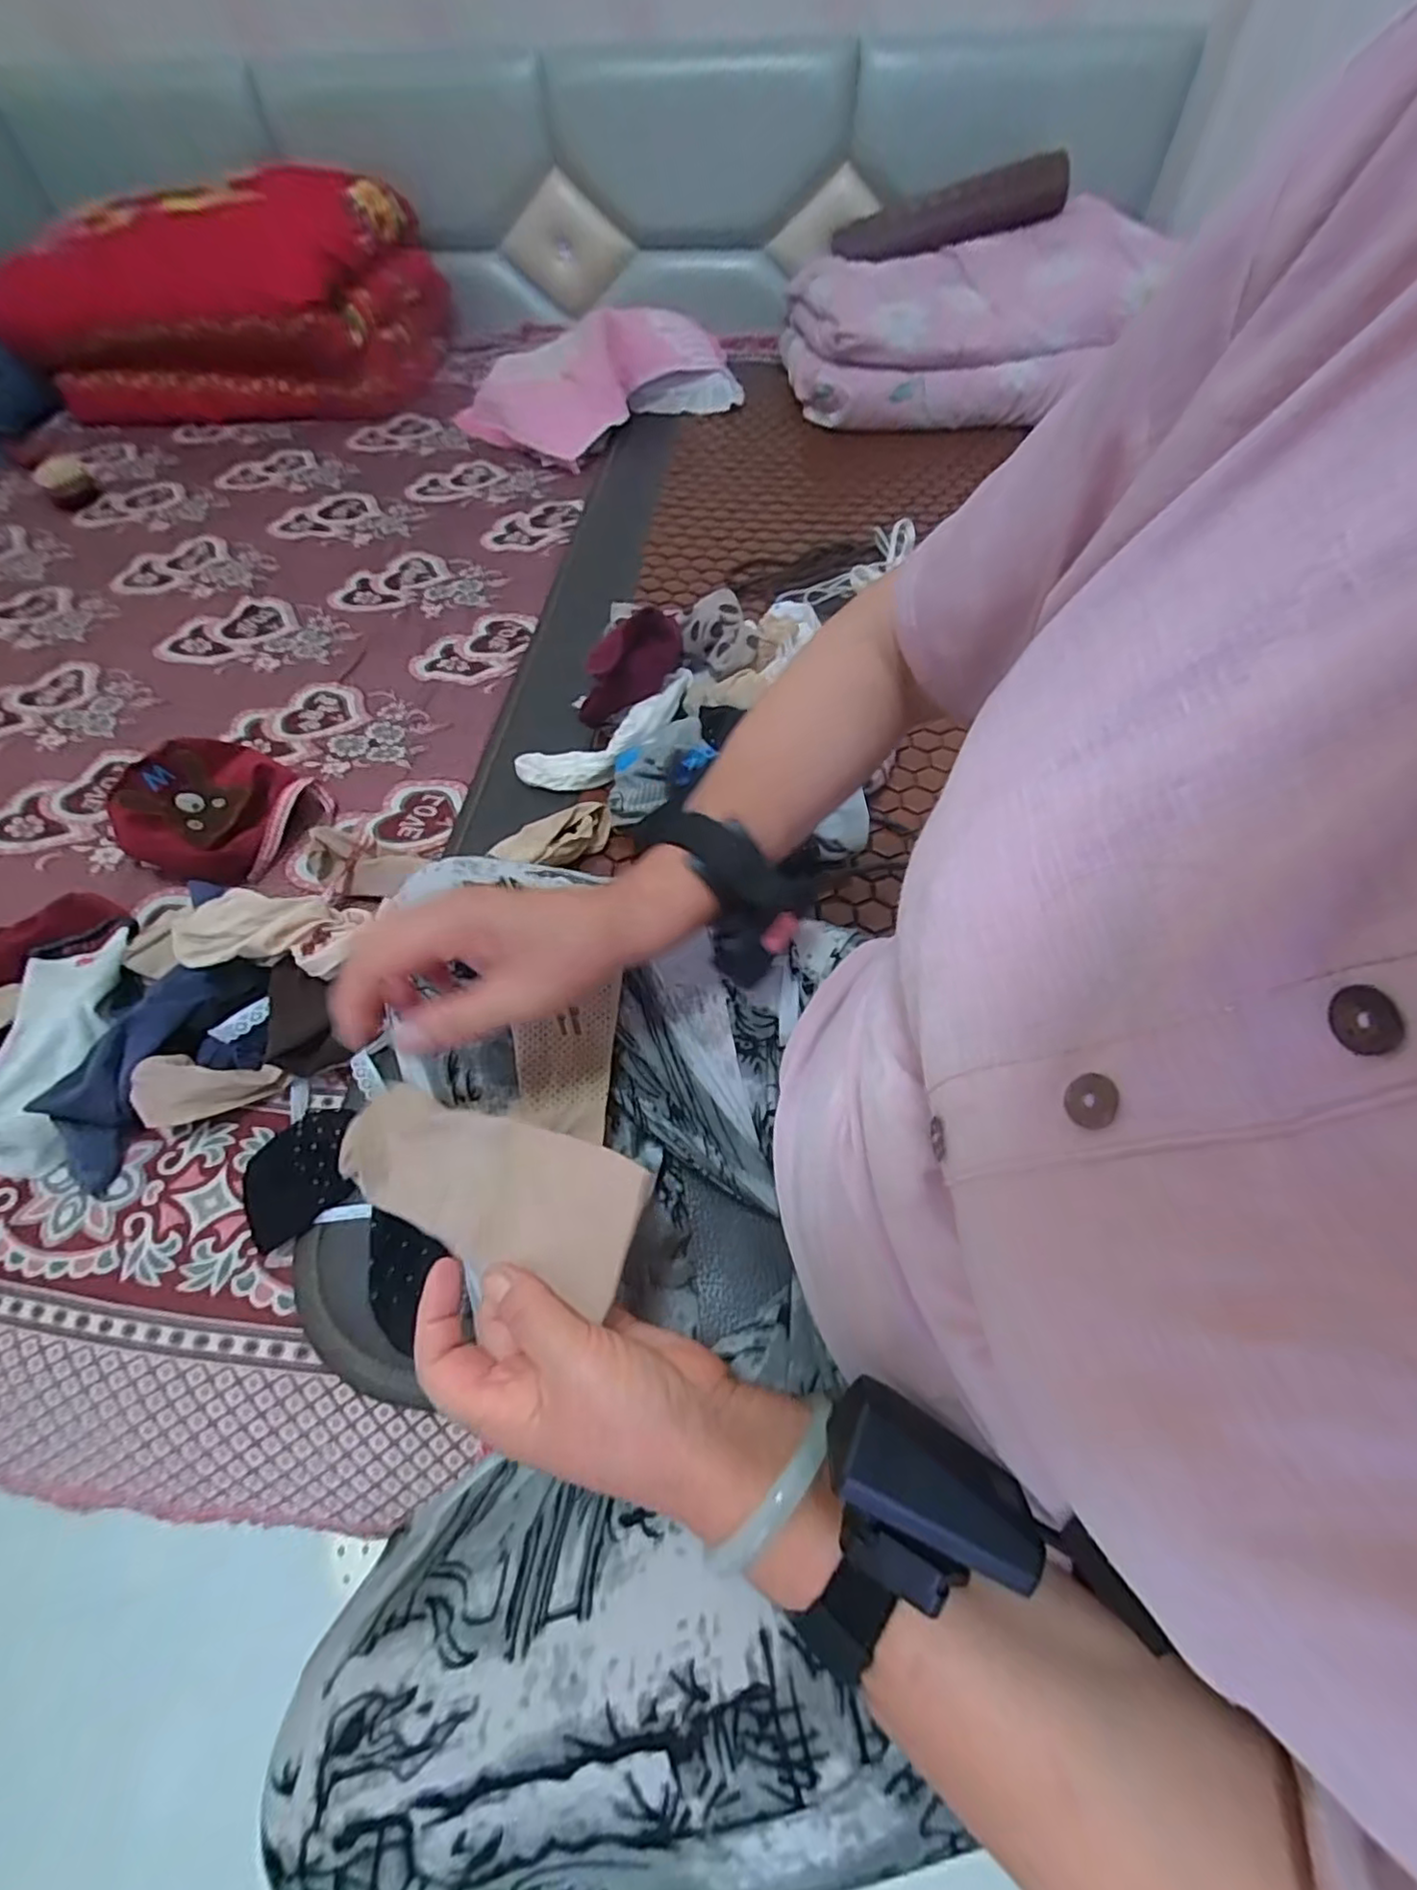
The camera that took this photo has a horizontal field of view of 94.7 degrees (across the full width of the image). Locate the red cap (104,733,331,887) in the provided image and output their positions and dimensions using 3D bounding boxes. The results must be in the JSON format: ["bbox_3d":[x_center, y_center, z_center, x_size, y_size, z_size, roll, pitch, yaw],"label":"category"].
[{"bbox_3d":[-0.468,-0.128,0.623,0.144,0.072,0.144,0,57,0],"label":"red cap"}]

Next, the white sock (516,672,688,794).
[{"bbox_3d":[-0.091,-0.209,0.647,0.198,0.034,0.056,-35,60,-7],"label":"white sock"}]

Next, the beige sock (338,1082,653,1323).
[{"bbox_3d":[-0.128,0.123,0.354,0.217,0.044,0.069,2,49,33],"label":"beige sock"}]

